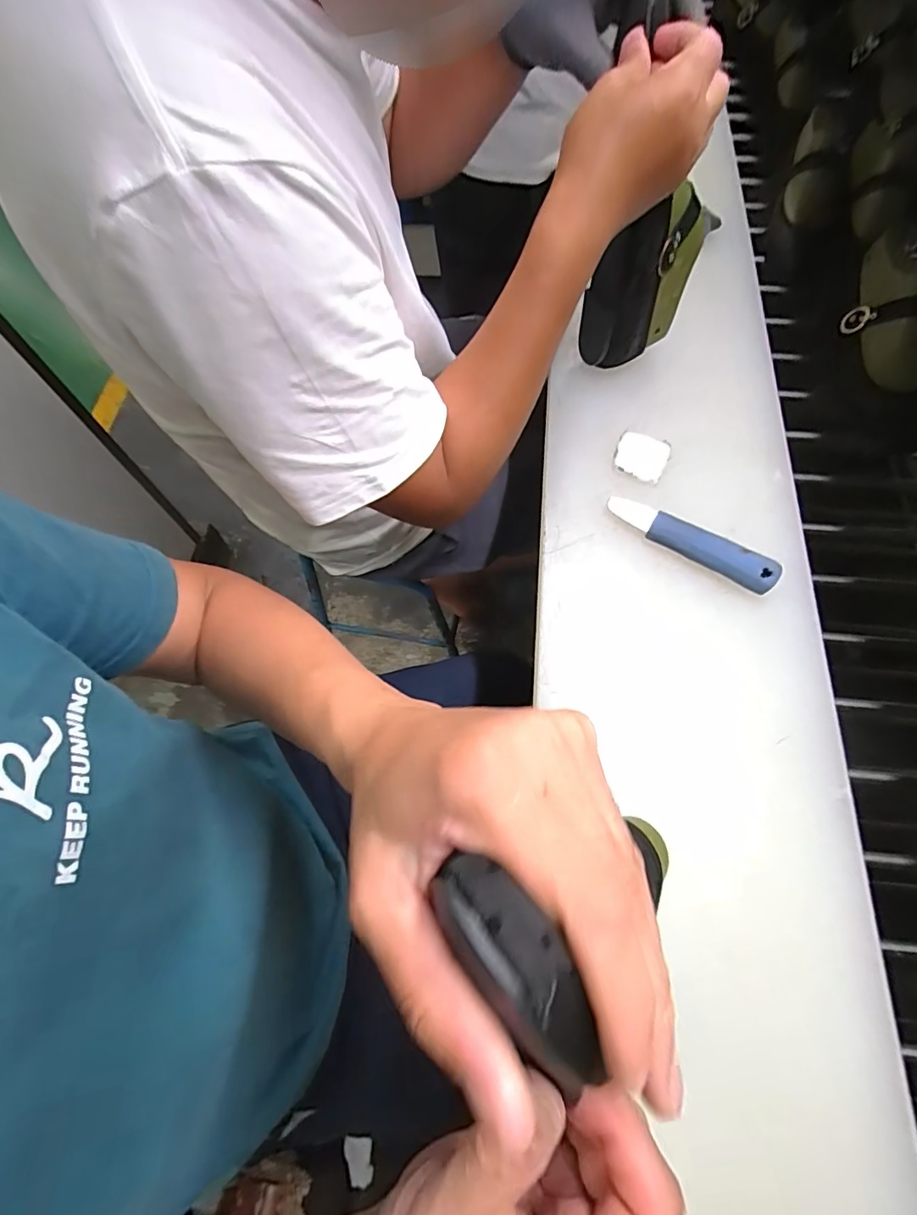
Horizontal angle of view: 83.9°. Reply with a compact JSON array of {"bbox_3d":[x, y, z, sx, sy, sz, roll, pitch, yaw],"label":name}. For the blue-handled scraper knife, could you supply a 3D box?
[{"bbox_3d":[0.211,-0.062,0.464,0.156,0.019,0.030,32,72,15],"label":"blue-handled scraper knife"}]

